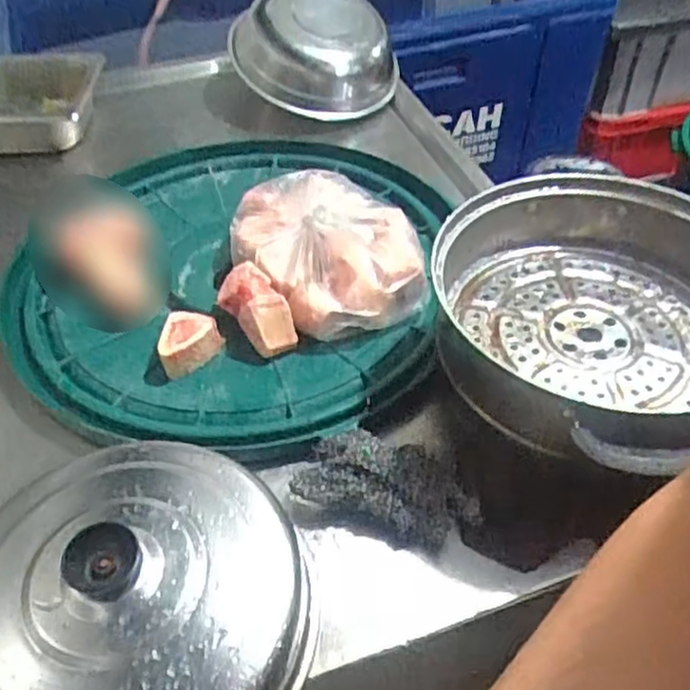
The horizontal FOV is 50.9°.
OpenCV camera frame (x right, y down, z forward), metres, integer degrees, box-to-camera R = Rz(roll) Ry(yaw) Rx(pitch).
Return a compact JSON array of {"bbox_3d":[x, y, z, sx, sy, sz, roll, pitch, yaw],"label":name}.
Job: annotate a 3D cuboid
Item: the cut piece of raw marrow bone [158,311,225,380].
[{"bbox_3d":[-0.134,-0.004,0.618,0.053,0.030,0.043,-20,49,-14],"label":"cut piece of raw marrow bone"}]

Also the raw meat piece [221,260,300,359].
[{"bbox_3d":[-0.076,-0.032,0.630,0.046,0.040,0.084,-29,52,-22],"label":"raw meat piece"}]

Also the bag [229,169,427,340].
[{"bbox_3d":[-0.011,-0.091,0.678,0.160,0.056,0.206,-25,51,-19],"label":"bag"}]

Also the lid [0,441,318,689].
[{"bbox_3d":[-0.135,0.159,0.445,0.214,0.068,0.204,-2,47,2],"label":"lid"}]

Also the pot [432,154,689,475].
[{"bbox_3d":[0.180,-0.040,0.542,0.231,0.072,0.234,-36,55,-26],"label":"pot"}]

